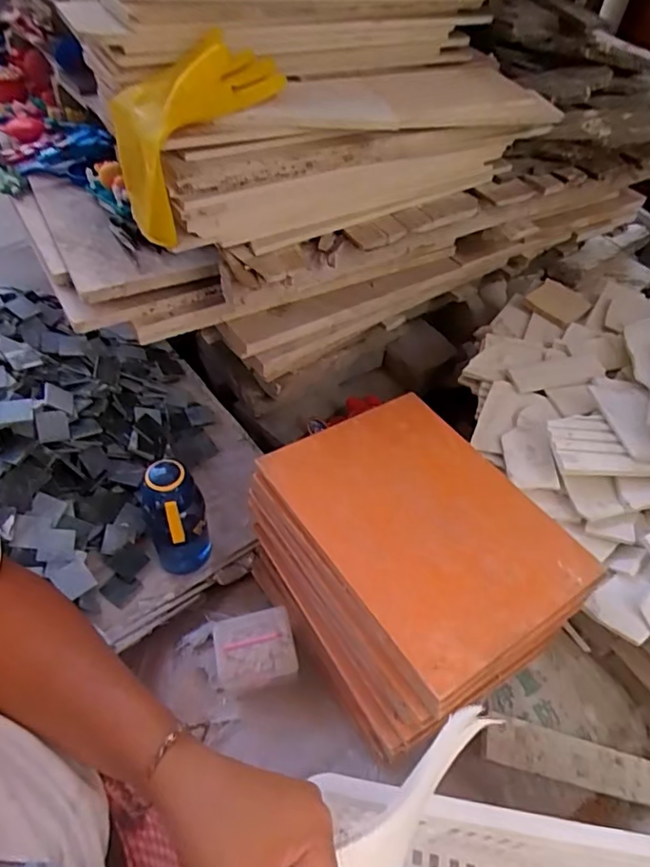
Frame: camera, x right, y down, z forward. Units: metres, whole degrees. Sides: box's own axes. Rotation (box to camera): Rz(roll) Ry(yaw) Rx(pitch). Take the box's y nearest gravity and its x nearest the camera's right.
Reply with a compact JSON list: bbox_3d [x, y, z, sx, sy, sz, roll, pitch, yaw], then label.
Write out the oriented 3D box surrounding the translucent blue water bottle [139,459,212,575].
[{"bbox_3d":[-0.225,0.147,0.862,0.084,0.240,0.089,-16,52,-16],"label":"translucent blue water bottle"}]

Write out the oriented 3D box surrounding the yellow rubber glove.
[{"bbox_3d":[-0.166,-0.362,0.656,0.253,0.118,0.111,-48,59,10],"label":"yellow rubber glove"}]

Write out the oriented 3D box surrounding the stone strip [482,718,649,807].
[{"bbox_3d":[0.371,0.480,0.807,0.314,0.023,0.063,18,50,-6],"label":"stone strip"}]

